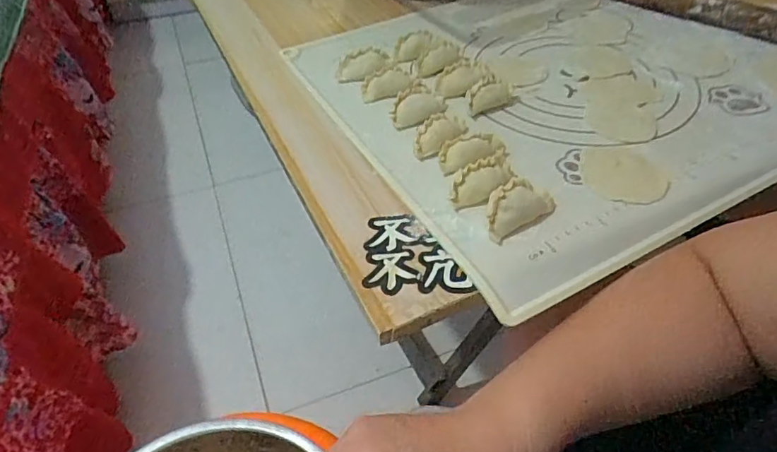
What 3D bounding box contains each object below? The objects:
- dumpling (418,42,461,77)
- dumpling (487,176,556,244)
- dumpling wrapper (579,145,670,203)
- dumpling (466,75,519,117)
[{"bbox_3d":[0.051,-0.168,0.522,0.021,0.018,0.054,36,56,29],"label":"dumpling"},{"bbox_3d":[0.093,-0.016,0.375,0.062,0.019,0.032,-26,52,-23],"label":"dumpling"},{"bbox_3d":[0.184,-0.043,0.415,0.067,0.005,0.067,0,46,0],"label":"dumpling wrapper"},{"bbox_3d":[0.094,-0.121,0.476,0.052,0.021,0.030,-29,53,-25],"label":"dumpling"}]

